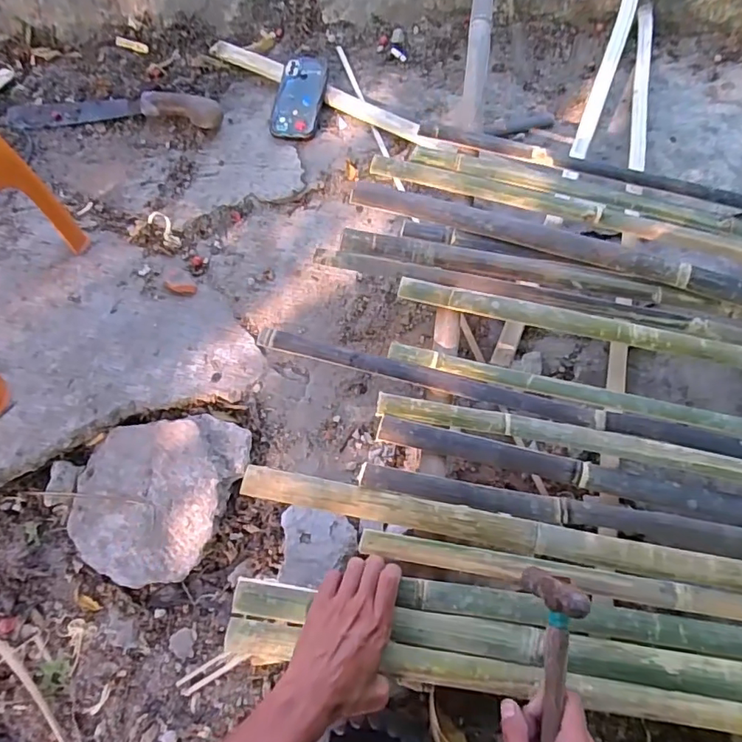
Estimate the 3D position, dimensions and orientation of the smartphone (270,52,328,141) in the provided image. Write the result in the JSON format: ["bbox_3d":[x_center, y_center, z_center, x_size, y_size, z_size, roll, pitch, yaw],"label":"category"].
[{"bbox_3d":[-0.125,-0.490,0.914,0.082,0.014,0.186,8,74,-2],"label":"smartphone"}]

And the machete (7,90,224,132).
[{"bbox_3d":[-0.457,-0.460,0.914,0.399,0.030,0.061,3,67,4],"label":"machete"}]

